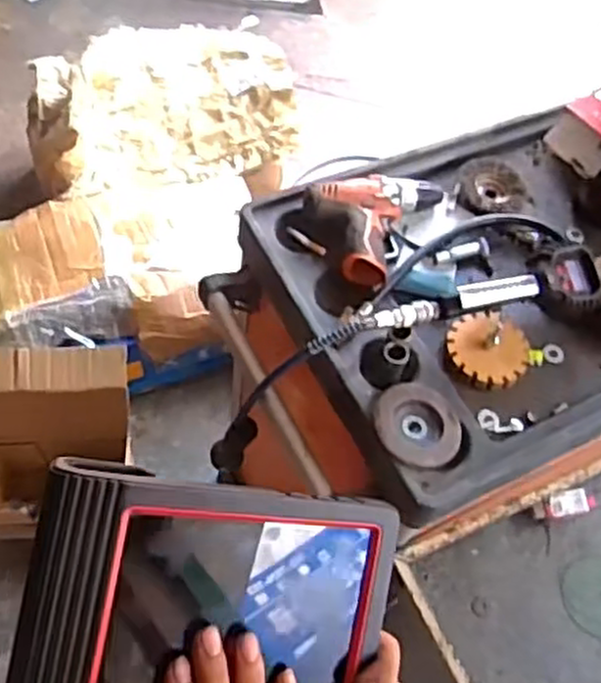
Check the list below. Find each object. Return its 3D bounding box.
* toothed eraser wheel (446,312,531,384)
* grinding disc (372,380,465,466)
[{"bbox_3d":[0.217,0.004,0.868,0.081,0.028,0.094,-33,68,-24],"label":"toothed eraser wheel"},{"bbox_3d":[0.125,0.088,0.804,0.092,0.024,0.097,3,58,-5],"label":"grinding disc"}]

